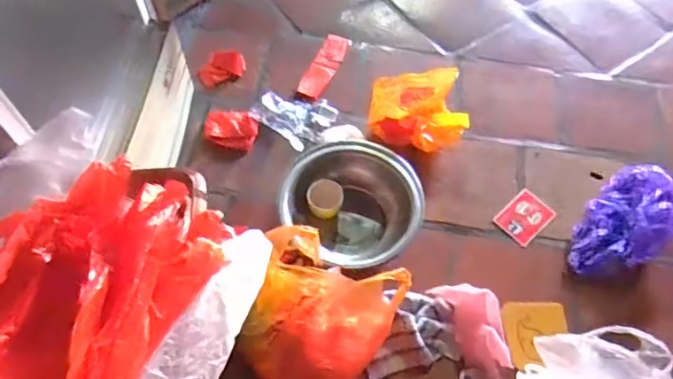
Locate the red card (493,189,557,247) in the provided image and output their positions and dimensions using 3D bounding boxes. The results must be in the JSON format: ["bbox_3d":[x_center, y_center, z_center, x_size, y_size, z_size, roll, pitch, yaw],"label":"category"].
[{"bbox_3d":[0.507,0.074,1.402,0.137,0.008,0.108,-41,67,-14],"label":"red card"}]

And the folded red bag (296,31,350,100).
[{"bbox_3d":[-0.033,-0.402,1.669,0.092,0.022,0.283,20,61,8],"label":"folded red bag"}]

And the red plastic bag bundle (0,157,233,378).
[{"bbox_3d":[-0.379,0.153,0.727,0.296,0.099,0.440,22,62,10],"label":"red plastic bag bundle"}]

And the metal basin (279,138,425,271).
[{"bbox_3d":[0.039,0.041,1.342,0.351,0.126,0.324,1,60,-2],"label":"metal basin"}]

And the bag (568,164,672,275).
[{"bbox_3d":[0.741,0.079,1.322,0.344,0.105,0.189,-38,69,-22],"label":"bag"}]

